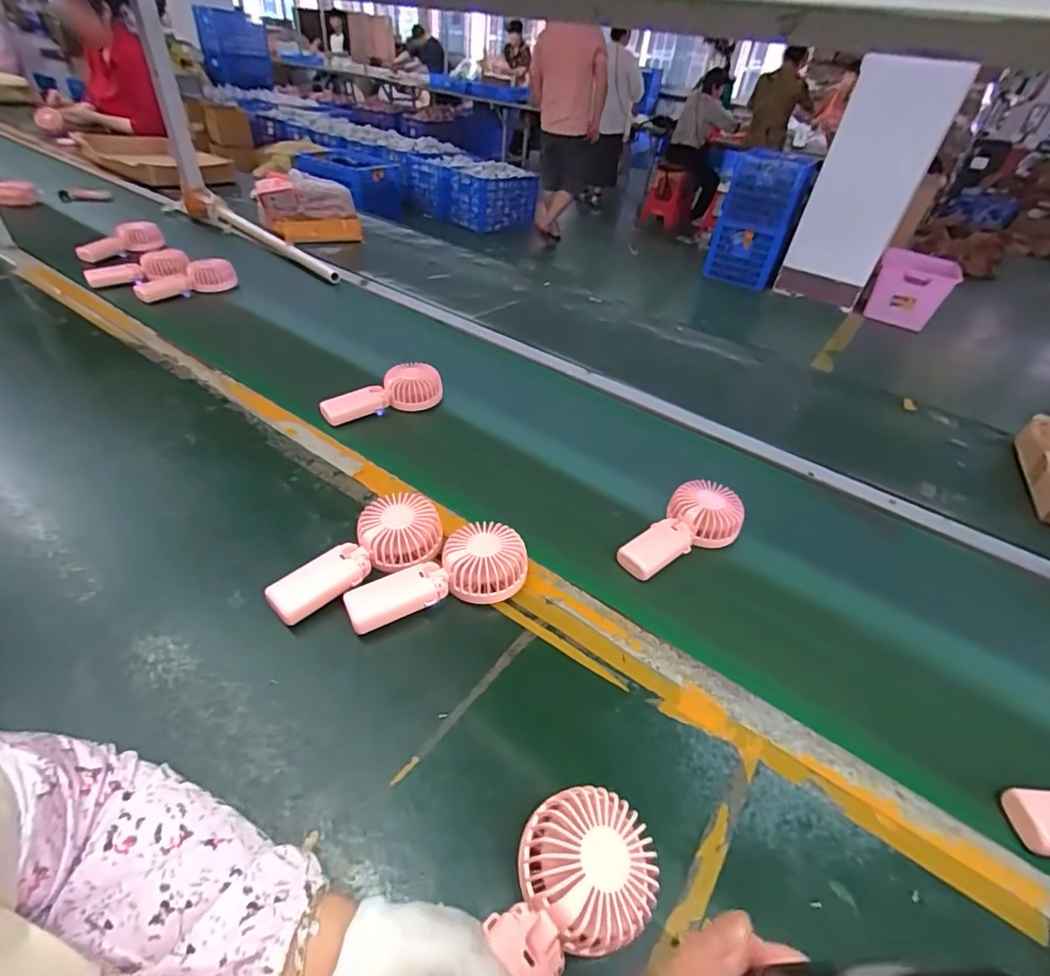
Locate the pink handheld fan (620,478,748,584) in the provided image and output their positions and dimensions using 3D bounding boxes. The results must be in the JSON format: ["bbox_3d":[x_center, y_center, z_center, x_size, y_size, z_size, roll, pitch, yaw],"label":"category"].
[{"bbox_3d":[0.194,0.053,0.623,0.083,0.041,0.181,36,48,29],"label":"pink handheld fan"}]

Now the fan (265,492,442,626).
[{"bbox_3d":[-0.173,0.064,0.534,0.181,0.036,0.081,-27,53,-31],"label":"fan"}]

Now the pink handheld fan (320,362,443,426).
[{"bbox_3d":[-0.219,-0.147,0.794,0.179,0.050,0.070,-13,47,-21],"label":"pink handheld fan"}]

